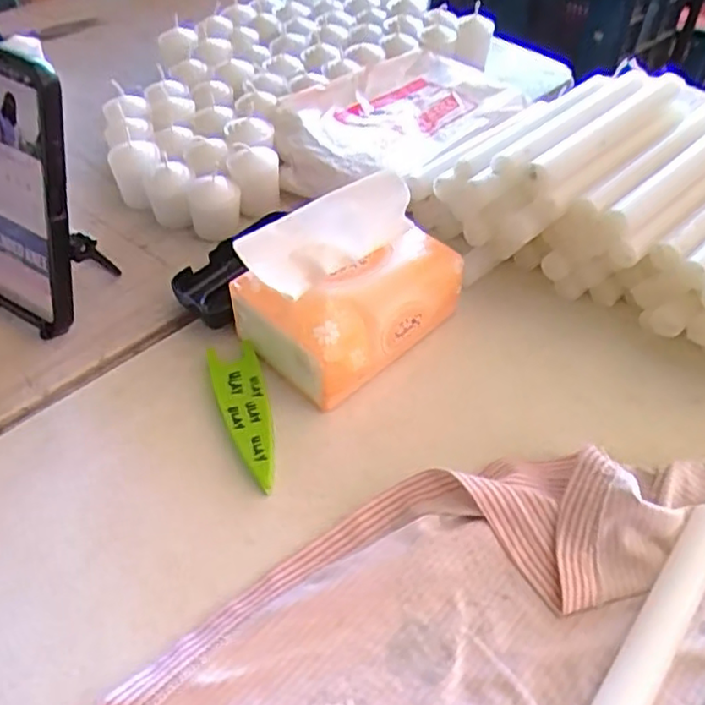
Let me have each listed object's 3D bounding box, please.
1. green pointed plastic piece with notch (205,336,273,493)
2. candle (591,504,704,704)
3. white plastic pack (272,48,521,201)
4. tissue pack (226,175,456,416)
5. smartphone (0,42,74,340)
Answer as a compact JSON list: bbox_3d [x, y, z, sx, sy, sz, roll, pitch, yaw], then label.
[{"bbox_3d":[-0.063,0.034,0.392,0.031,0.007,0.102,-20,51,-7],"label":"green pointed plastic piece with notch"},{"bbox_3d":[0.141,0.127,0.302,0.019,0.017,0.158,30,56,27],"label":"candle"},{"bbox_3d":[0.044,-0.201,0.564,0.248,0.032,0.139,-28,52,-21],"label":"white plastic pack"},{"bbox_3d":[-0.003,-0.042,0.416,0.127,0.077,0.095,-37,56,-27],"label":"tissue pack"},{"bbox_3d":[-0.205,-0.093,0.388,0.086,0.168,0.018,25,31,18],"label":"smartphone"}]

